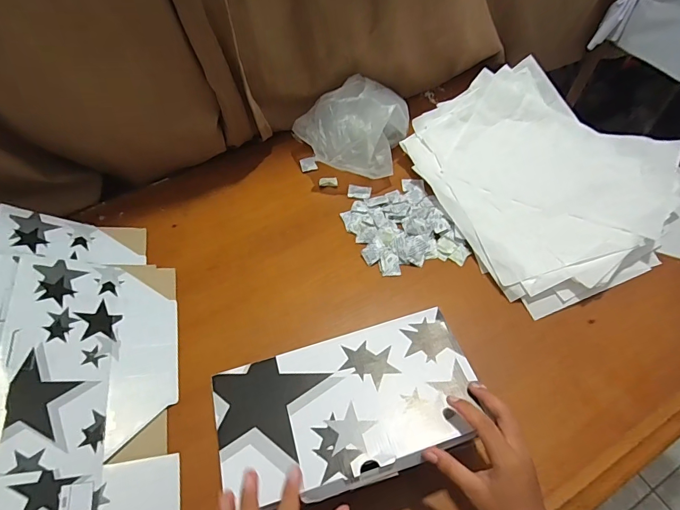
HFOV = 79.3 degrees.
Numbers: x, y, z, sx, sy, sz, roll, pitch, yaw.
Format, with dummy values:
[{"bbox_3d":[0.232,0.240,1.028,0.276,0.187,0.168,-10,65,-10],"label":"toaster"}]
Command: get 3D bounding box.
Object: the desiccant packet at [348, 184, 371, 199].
[{"bbox_3d":[0.036,-0.118,0.749,0.042,0.008,0.032,7,57,7],"label":"desiccant packet"}]

